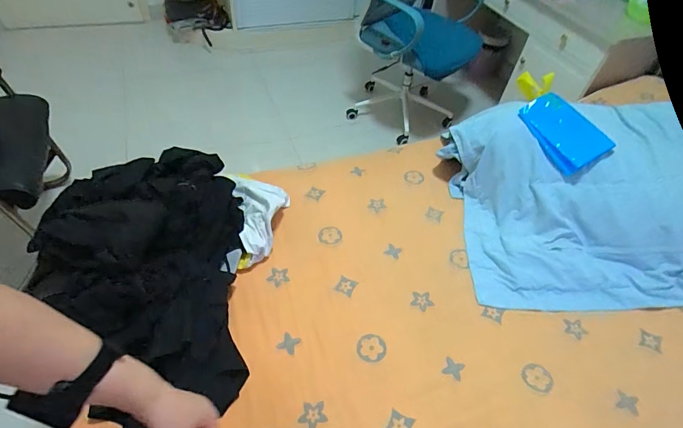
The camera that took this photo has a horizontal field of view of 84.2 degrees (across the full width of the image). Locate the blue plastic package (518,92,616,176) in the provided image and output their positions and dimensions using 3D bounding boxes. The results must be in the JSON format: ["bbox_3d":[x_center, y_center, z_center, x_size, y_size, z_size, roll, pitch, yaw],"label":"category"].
[{"bbox_3d":[0.563,-0.212,0.967,0.142,0.022,0.209,-34,74,-8],"label":"blue plastic package"}]

